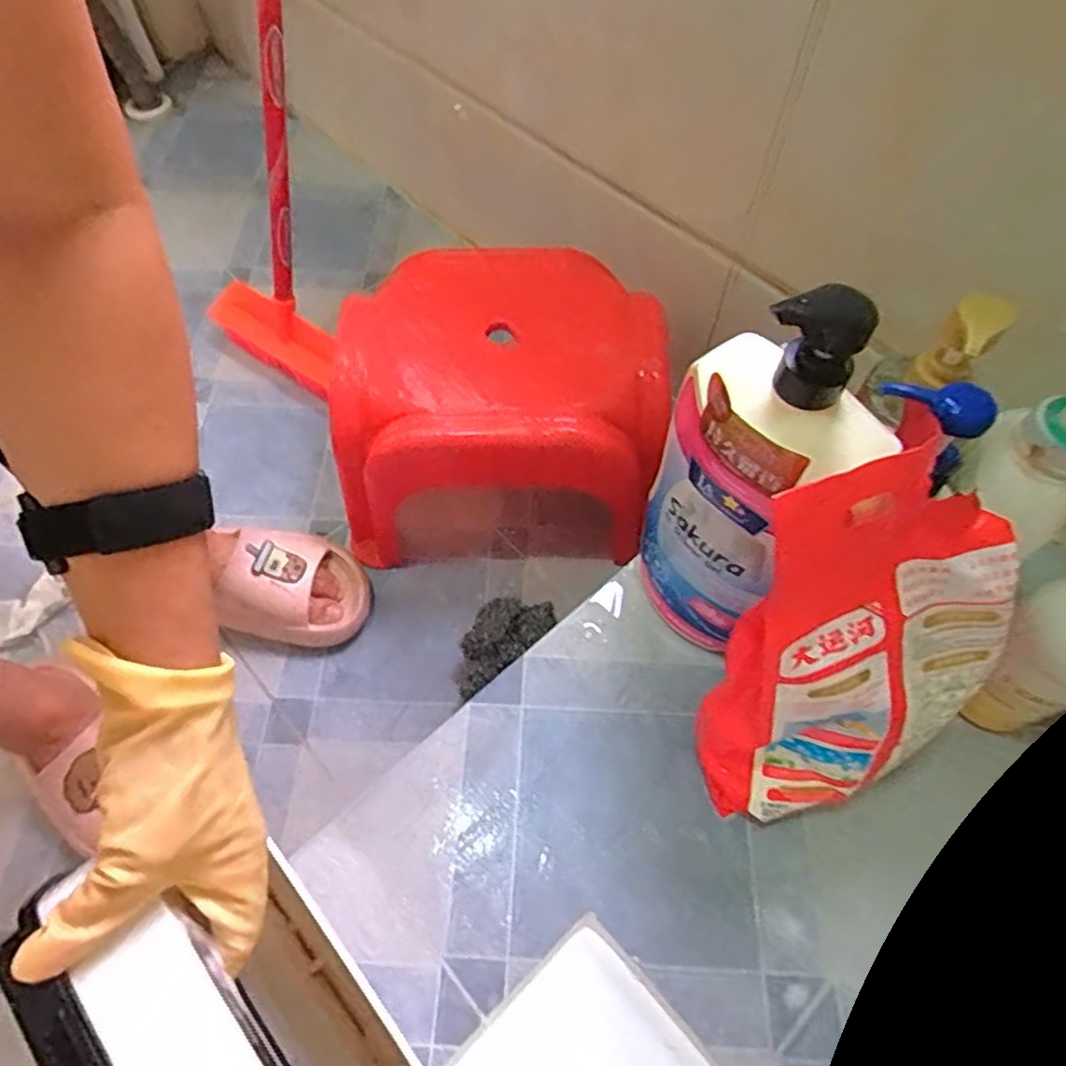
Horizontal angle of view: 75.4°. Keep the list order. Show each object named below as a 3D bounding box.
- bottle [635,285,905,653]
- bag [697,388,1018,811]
[{"bbox_3d":[0.133,-0.023,0.452,0.069,0.315,0.119,-38,68,-19],"label":"bottle"},{"bbox_3d":[0.189,0.073,0.424,0.160,0.249,0.132,-22,61,-11],"label":"bag"}]

